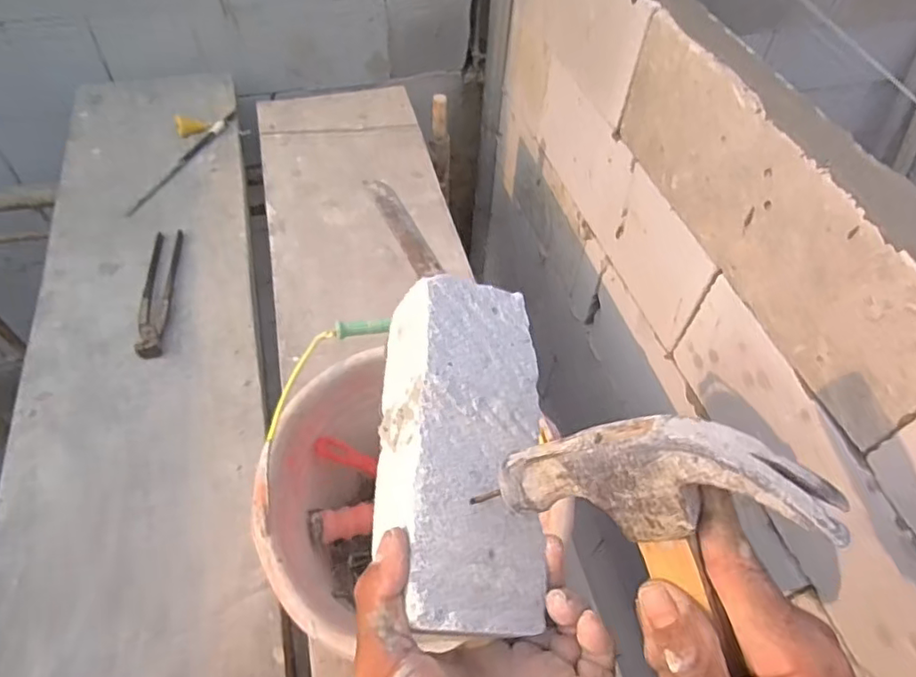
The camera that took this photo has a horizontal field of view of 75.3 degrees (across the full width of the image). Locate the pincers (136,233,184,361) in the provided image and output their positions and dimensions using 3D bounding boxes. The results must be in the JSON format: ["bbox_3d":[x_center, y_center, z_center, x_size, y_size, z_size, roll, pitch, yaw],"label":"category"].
[{"bbox_3d":[-0.440,-0.079,0.871,0.043,0.025,0.249,-7,54,-8],"label":"pincers"}]

